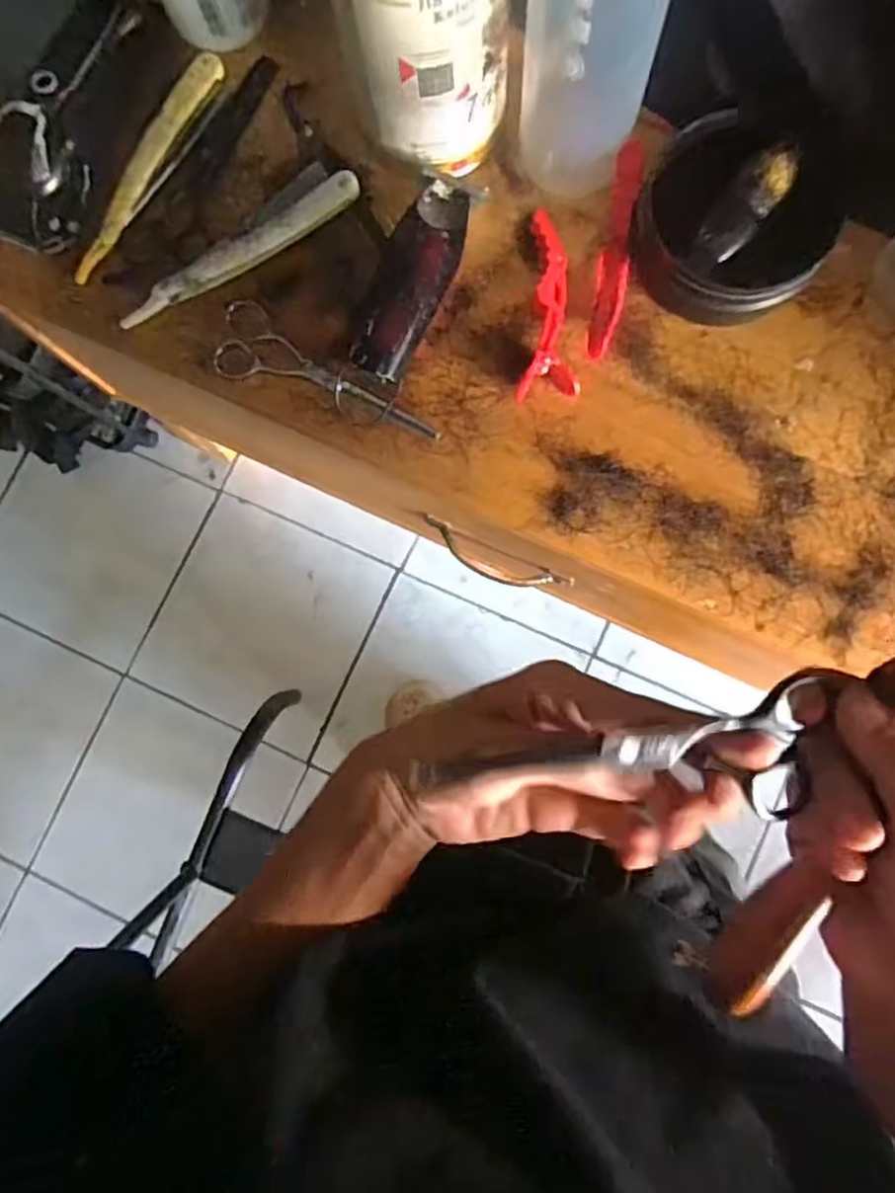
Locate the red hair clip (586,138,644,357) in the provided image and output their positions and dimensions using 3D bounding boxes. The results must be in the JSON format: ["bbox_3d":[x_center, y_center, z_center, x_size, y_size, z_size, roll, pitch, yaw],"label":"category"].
[{"bbox_3d":[0.093,-0.189,0.377,0.016,0.010,0.112,9,95,5],"label":"red hair clip"}]

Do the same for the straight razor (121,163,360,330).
[{"bbox_3d":[-0.122,-0.202,0.391,0.150,0.024,0.027,-26,81,-1],"label":"straight razor"}]

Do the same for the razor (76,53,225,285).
[{"bbox_3d":[-0.178,-0.256,0.407,0.023,0.013,0.155,29,84,7],"label":"razor"}]

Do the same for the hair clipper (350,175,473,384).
[{"bbox_3d":[-0.019,-0.172,0.381,0.038,0.037,0.109,28,86,6],"label":"hair clipper"}]

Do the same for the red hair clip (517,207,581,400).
[{"bbox_3d":[0.053,-0.163,0.385,0.031,0.018,0.102,-4,82,3],"label":"red hair clip"}]

